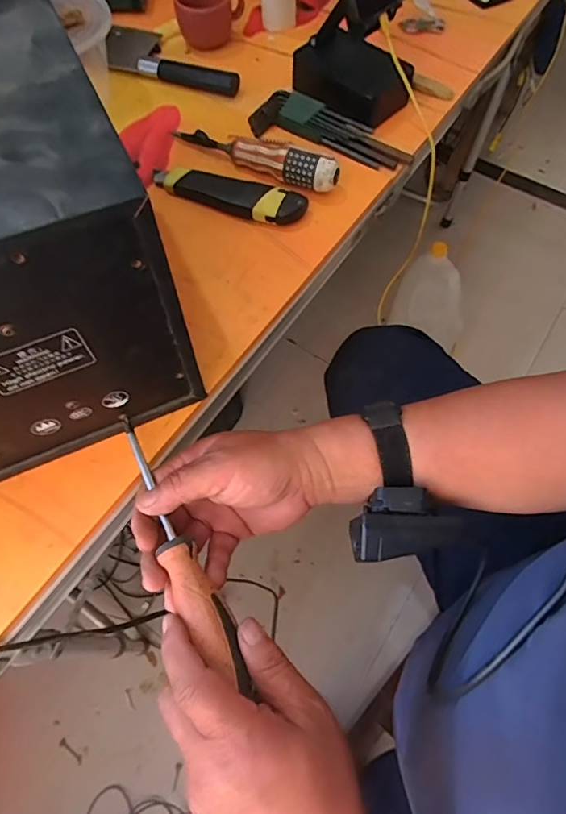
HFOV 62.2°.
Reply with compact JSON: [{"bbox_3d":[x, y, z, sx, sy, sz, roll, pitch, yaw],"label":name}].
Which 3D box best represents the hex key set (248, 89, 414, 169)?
[{"bbox_3d":[0.053,-0.299,0.504,0.175,0.022,0.050,20,65,8],"label":"hex key set"}]

